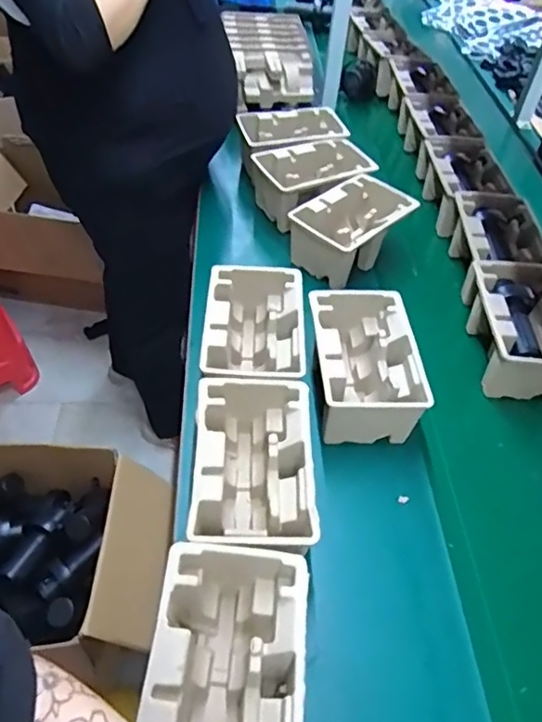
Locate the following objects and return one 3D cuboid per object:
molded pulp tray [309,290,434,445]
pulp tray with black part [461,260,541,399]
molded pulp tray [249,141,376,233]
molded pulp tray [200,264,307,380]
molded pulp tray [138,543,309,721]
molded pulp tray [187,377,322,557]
[{"bbox_3d":[0.134,0.006,0.839,0.143,0.108,0.209,-1,48,-5],"label":"molded pulp tray"},{"bbox_3d":[0.410,-0.056,0.926,0.149,0.100,0.248,6,47,1],"label":"pulp tray with black part"},{"bbox_3d":[0.093,-0.359,1.154,0.222,0.099,0.160,-11,49,-14],"label":"molded pulp tray"},{"bbox_3d":[-0.025,-0.035,0.858,0.142,0.100,0.228,3,47,-2],"label":"molded pulp tray"},{"bbox_3d":[-0.042,0.310,0.551,0.145,0.103,0.219,5,47,0],"label":"molded pulp tray"},{"bbox_3d":[-0.024,0.145,0.706,0.145,0.109,0.231,1,48,-3],"label":"molded pulp tray"}]

